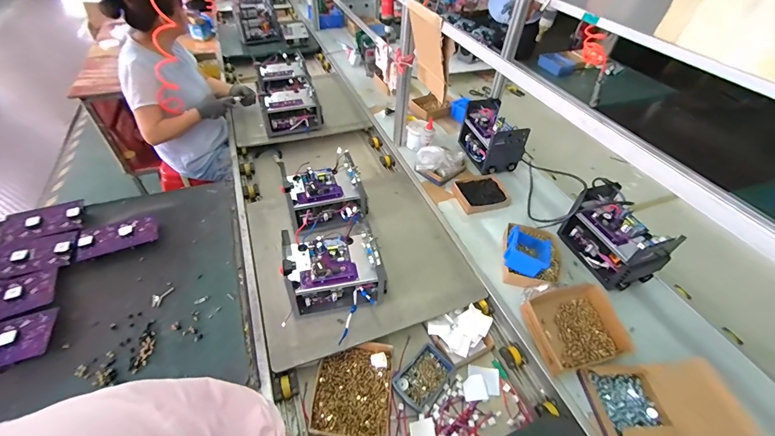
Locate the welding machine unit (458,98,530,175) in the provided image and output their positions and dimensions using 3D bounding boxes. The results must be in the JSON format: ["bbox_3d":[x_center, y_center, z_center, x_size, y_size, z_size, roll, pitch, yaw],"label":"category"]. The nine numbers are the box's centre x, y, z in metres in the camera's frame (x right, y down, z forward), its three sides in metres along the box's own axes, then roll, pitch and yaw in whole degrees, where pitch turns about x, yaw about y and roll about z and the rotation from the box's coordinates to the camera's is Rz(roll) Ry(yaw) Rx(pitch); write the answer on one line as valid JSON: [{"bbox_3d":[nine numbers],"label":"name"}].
[{"bbox_3d":[0.417,-0.326,1.360,0.162,0.179,0.267,-7,47,-11],"label":"welding machine unit"}]

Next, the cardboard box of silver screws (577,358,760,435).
[{"bbox_3d":[0.580,0.393,0.718,0.242,0.114,0.173,0,46,-4],"label":"cardboard box of silver screws"}]

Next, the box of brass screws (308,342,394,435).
[{"bbox_3d":[-0.081,0.407,0.814,0.181,0.044,0.221,6,46,2],"label":"box of brass screws"}]

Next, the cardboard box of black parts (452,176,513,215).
[{"bbox_3d":[0.343,-0.095,1.235,0.194,0.036,0.173,-9,47,-12],"label":"cardboard box of black parts"}]

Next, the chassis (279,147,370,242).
[{"bbox_3d":[-0.202,-0.061,1.083,0.236,0.191,0.204,-17,49,-20],"label":"chassis"}]

